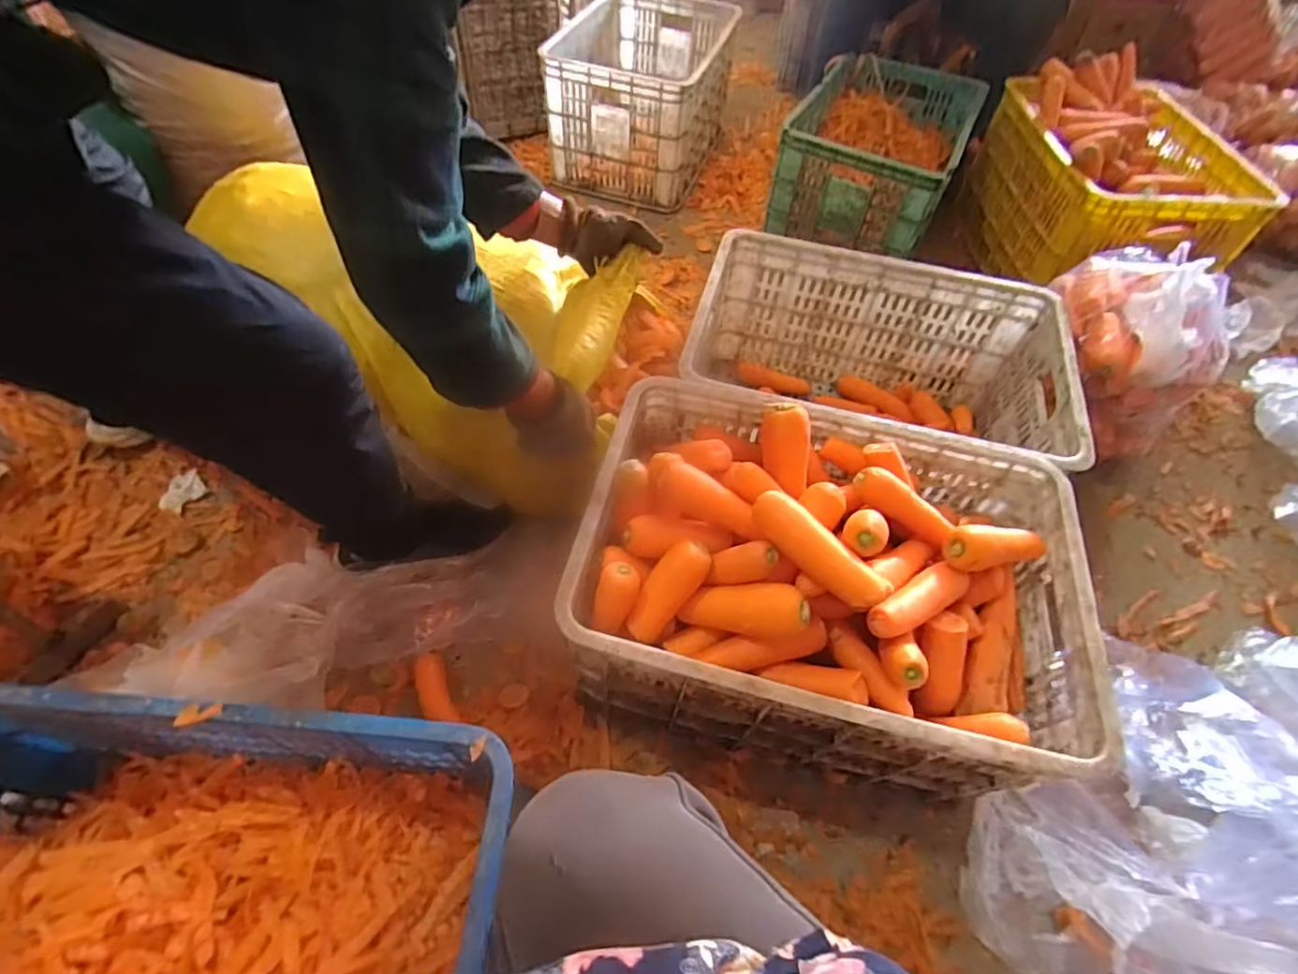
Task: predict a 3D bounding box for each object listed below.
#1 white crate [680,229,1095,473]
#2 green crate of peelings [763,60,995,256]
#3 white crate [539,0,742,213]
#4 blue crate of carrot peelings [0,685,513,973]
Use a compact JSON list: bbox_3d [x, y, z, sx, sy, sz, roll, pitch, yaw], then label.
[{"bbox_3d":[0.307,-0.138,0.902,0.498,0.259,0.322,18,56,8],"label":"white crate"},{"bbox_3d":[0.458,-0.651,1.223,0.309,0.223,0.386,29,58,16],"label":"green crate of peelings"},{"bbox_3d":[-0.010,-0.892,1.360,0.322,0.247,0.408,19,56,9],"label":"white crate"},{"bbox_3d":[-0.398,0.383,0.465,0.554,0.215,0.368,4,55,-1],"label":"blue crate of carrot peelings"}]

